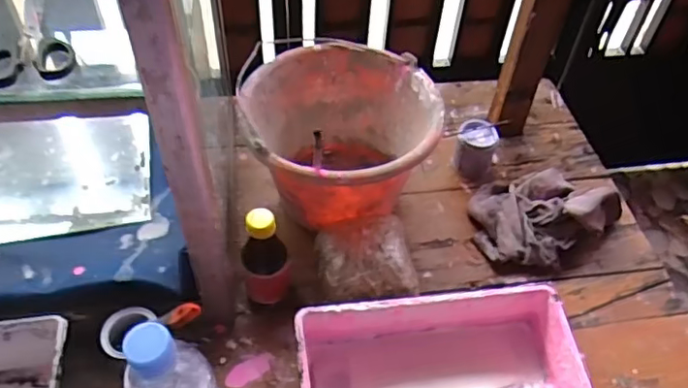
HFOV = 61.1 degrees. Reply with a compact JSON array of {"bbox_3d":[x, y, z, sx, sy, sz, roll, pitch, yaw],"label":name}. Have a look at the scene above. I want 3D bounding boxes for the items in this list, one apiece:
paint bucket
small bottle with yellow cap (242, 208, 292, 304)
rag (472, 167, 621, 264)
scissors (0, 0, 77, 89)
[{"bbox_3d":[-0.007,-0.050,0.763,0.231,0.183,0.232,2,50,-2],"label":"paint bucket"},{"bbox_3d":[-0.088,0.077,0.656,0.052,0.143,0.044,-7,50,-9],"label":"small bottle with yellow cap"},{"bbox_3d":[0.265,0.022,0.766,0.181,0.080,0.138,-4,50,-6],"label":"rag"},{"bbox_3d":[-0.272,-0.135,0.494,0.067,0.015,0.133,-19,53,-18],"label":"scissors"}]

